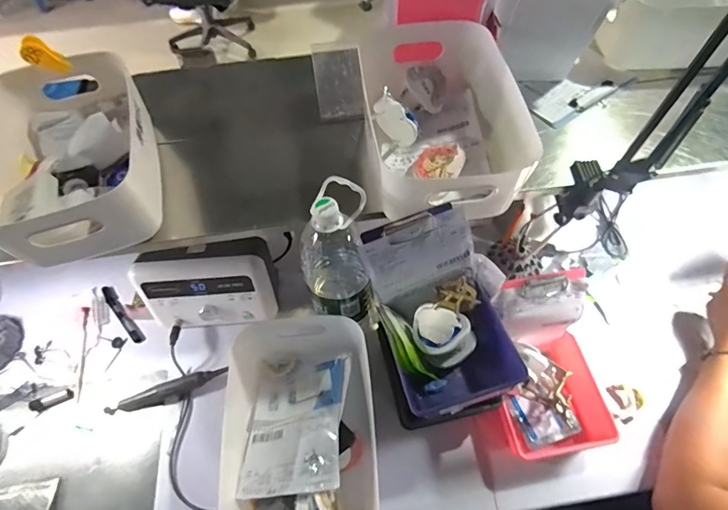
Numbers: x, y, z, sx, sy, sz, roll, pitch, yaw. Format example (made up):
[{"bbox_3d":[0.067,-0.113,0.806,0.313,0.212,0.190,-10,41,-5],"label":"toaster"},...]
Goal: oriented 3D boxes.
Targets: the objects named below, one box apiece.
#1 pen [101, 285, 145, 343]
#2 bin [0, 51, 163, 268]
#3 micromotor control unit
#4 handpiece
[{"bbox_3d":[-0.460,0.107,0.783,0.021,0.018,0.154,-39,65,-19],"label":"pen"},{"bbox_3d":[-0.410,-0.142,0.586,0.205,0.103,0.302,-16,60,-8],"label":"bin"},{"bbox_3d":[-0.271,0.059,0.728,0.224,0.151,0.104,-10,59,-4],"label":"micromotor control unit"},{"bbox_3d":[-0.330,0.232,0.703,0.198,0.027,0.030,-18,60,-9],"label":"handpiece"}]

